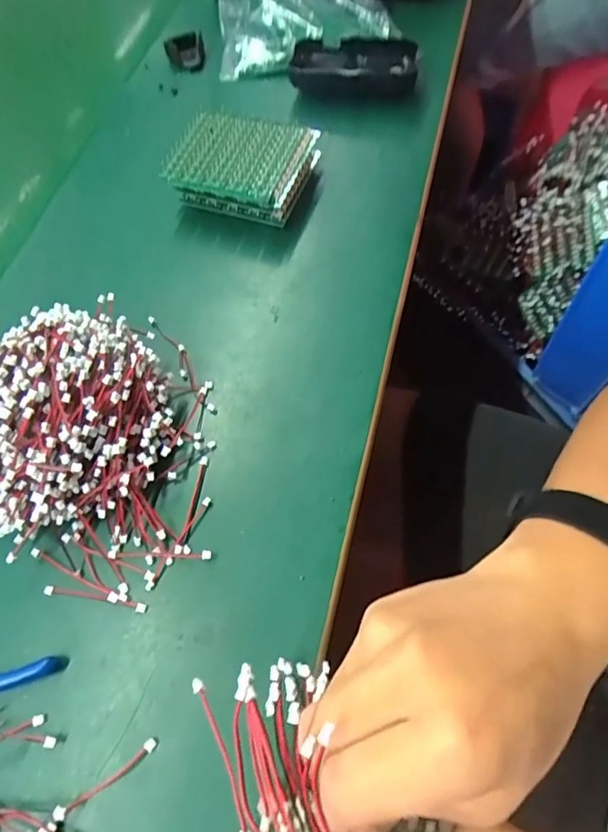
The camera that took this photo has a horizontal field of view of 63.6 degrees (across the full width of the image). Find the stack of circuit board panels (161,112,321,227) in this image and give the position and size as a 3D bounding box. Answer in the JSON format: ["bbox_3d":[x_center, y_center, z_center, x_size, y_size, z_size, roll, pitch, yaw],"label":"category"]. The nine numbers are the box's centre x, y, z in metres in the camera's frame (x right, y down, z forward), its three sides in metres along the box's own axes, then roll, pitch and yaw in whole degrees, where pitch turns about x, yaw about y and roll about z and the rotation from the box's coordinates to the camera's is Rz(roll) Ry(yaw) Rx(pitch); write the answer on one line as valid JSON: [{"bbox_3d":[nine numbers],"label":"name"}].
[{"bbox_3d":[-0.047,-0.193,0.377,0.097,0.030,0.079,19,68,10],"label":"stack of circuit board panels"}]

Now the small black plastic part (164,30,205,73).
[{"bbox_3d":[-0.114,-0.351,0.472,0.036,0.024,0.029,-11,66,-3],"label":"small black plastic part"}]

